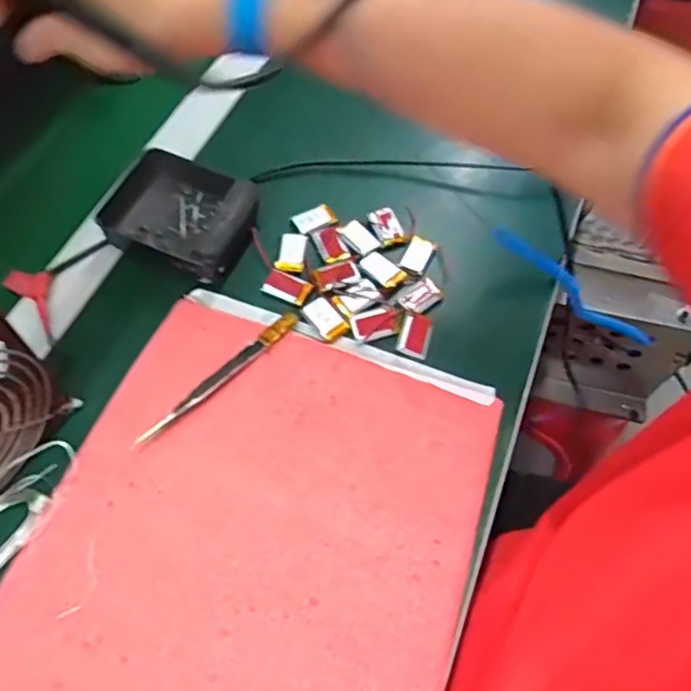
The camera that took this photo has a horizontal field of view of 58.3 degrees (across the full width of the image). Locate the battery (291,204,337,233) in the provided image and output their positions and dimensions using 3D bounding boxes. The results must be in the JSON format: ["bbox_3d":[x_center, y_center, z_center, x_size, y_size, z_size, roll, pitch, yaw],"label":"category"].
[{"bbox_3d":[-0.023,-0.095,0.464,0.030,0.004,0.020,-30,65,-17],"label":"battery"}]

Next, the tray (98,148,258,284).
[{"bbox_3d":[-0.118,-0.095,0.447,0.102,0.030,0.079,20,62,11],"label":"tray"}]

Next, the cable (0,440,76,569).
[{"bbox_3d":[-0.189,0.093,0.339,0.043,0.016,0.094,23,62,12],"label":"cable"}]

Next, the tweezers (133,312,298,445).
[{"bbox_3d":[-0.075,0.018,0.388,0.014,0.010,0.129,37,66,19],"label":"tweezers"}]

